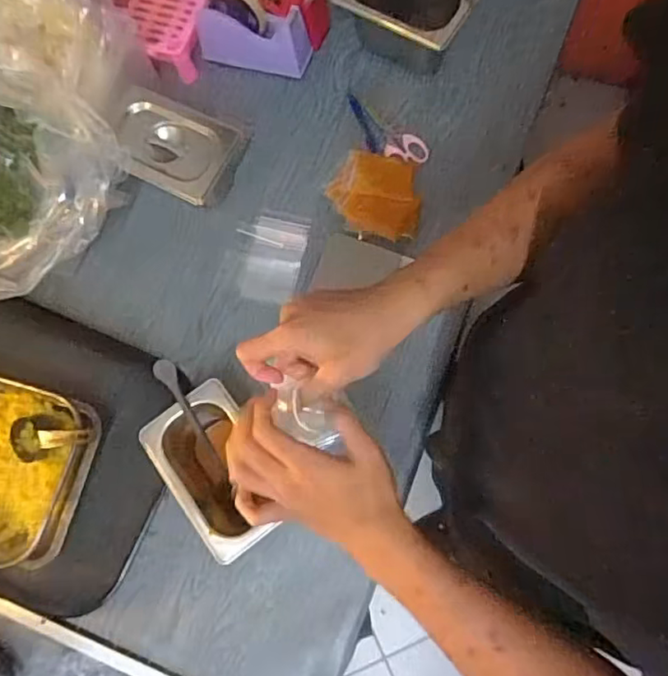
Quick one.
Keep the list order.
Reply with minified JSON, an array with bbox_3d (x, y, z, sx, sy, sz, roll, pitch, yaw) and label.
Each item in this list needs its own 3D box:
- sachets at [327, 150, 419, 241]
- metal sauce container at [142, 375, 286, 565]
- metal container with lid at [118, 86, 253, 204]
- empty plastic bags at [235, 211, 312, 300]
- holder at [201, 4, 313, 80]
[{"bbox_3d":[0.060,-0.201,0.806,0.123,0.023,0.116,13,77,9],"label":"sachets"},{"bbox_3d":[-0.130,0.152,0.698,0.112,0.099,0.179,-38,75,-5],"label":"metal sauce container"},{"bbox_3d":[-0.211,-0.247,0.799,0.180,0.078,0.120,25,79,11],"label":"metal container with lid"},{"bbox_3d":[-0.089,-0.114,0.811,0.092,0.004,0.124,10,81,0],"label":"empty plastic bags"},{"bbox_3d":[-0.111,-0.436,0.845,0.167,0.091,0.047,12,57,11],"label":"holder"}]

